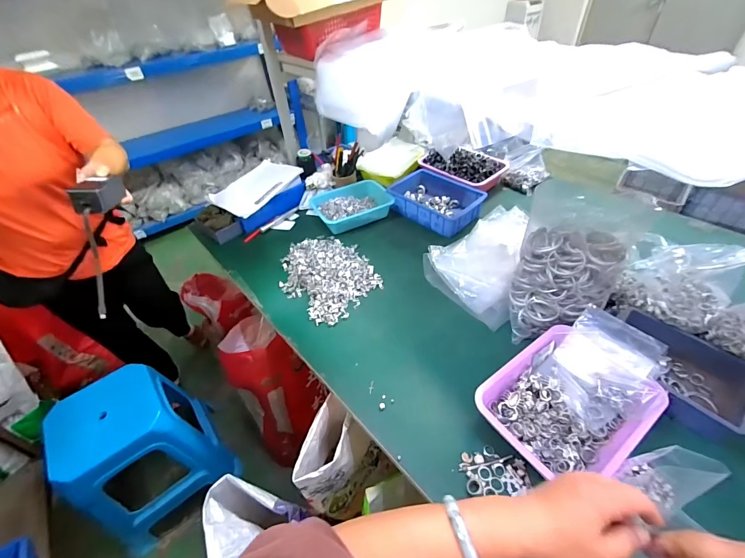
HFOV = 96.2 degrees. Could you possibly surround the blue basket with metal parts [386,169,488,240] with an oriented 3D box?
[{"bbox_3d":[0.216,-0.277,1.197,0.324,0.093,0.213,32,54,31],"label":"blue basket with metal parts"}]

